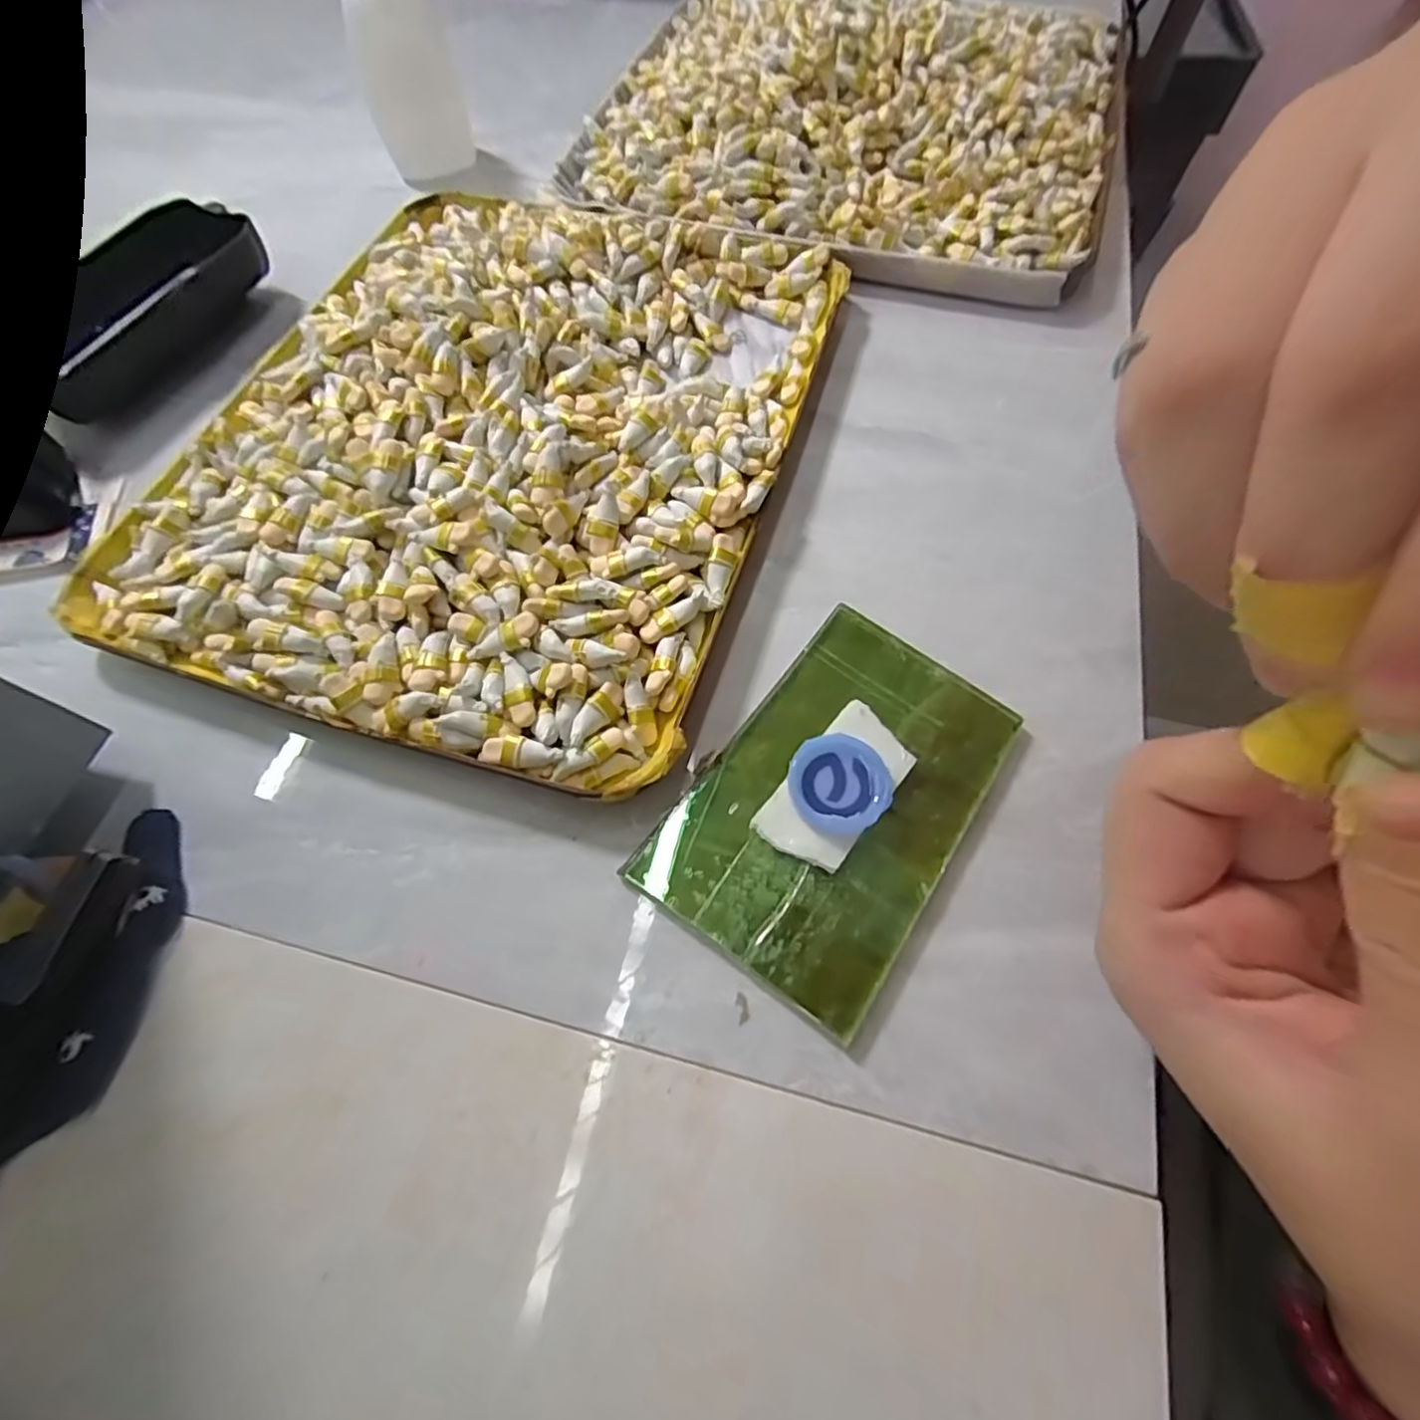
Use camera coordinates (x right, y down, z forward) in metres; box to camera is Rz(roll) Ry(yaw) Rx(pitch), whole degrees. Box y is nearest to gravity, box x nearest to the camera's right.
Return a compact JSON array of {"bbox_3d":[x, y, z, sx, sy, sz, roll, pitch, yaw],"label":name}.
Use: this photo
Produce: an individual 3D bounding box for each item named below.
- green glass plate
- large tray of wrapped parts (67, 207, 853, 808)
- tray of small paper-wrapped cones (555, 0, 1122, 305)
[{"bbox_3d":[0.034,0.022,0.177,0.067,0.010,0.102,33,70,14],"label":"green glass plate"},{"bbox_3d":[-0.073,-0.102,0.228,0.194,0.025,0.236,16,67,8],"label":"large tray of wrapped parts"},{"bbox_3d":[0.070,-0.294,0.311,0.243,0.033,0.227,19,67,9],"label":"tray of small paper-wrapped cones"}]

